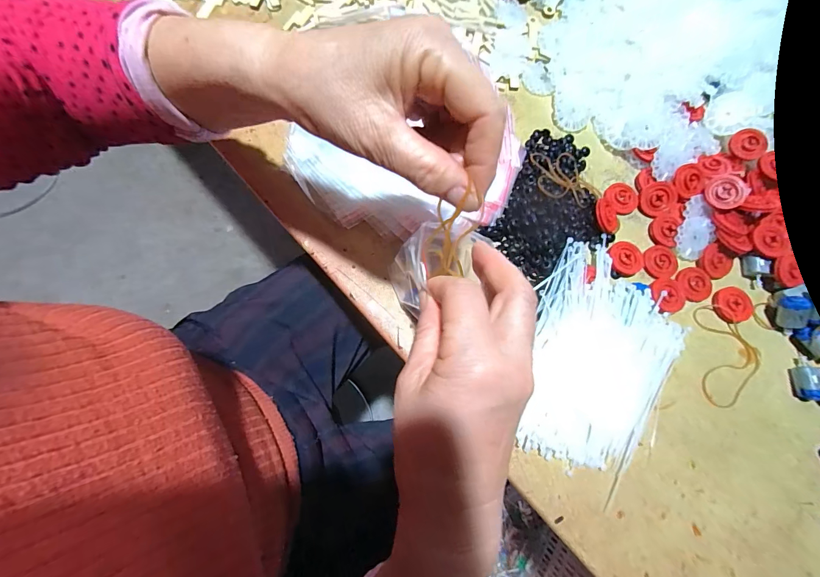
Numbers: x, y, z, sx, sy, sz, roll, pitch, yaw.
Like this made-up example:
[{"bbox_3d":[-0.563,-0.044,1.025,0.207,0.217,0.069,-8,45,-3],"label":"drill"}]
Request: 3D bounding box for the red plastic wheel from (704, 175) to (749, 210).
[{"bbox_3d":[0.300,-0.092,0.338,0.032,0.008,0.034,-3,76,26],"label":"red plastic wheel"}]

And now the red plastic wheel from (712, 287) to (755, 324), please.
[{"bbox_3d":[0.298,0.016,0.330,0.028,0.011,0.031,-26,79,-6],"label":"red plastic wheel"}]

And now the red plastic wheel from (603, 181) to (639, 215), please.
[{"bbox_3d":[0.211,-0.090,0.355,0.030,0.006,0.032,0,78,0],"label":"red plastic wheel"}]

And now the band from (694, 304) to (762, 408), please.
[{"bbox_3d":[0.290,0.061,0.323,0.058,0.006,0.090,5,78,1],"label":"band"}]

